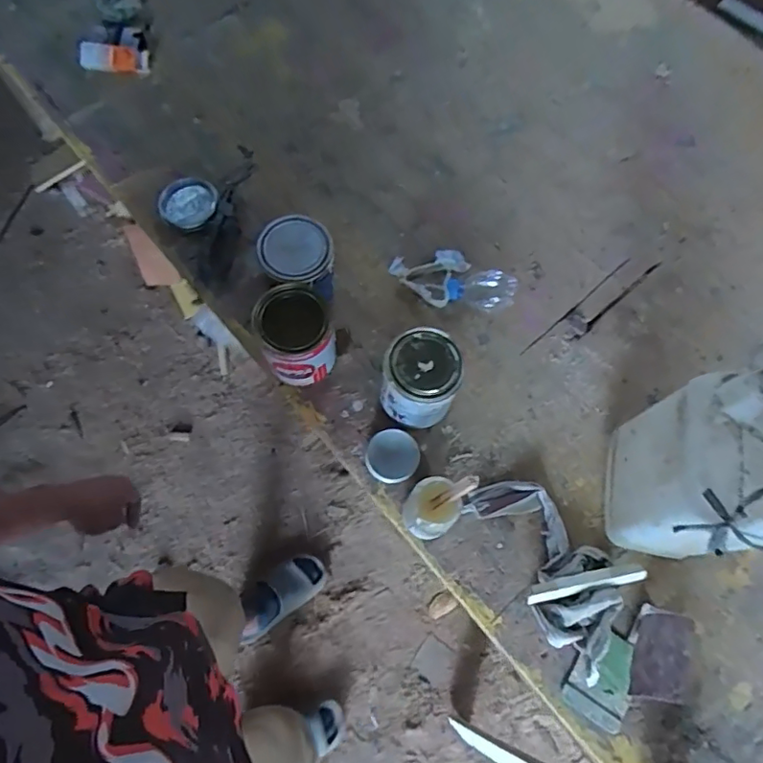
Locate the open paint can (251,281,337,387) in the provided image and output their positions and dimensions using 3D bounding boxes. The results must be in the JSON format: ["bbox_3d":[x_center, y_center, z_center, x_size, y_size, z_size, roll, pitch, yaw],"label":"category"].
[{"bbox_3d":[-0.125,-0.063,0.802,0.104,0.133,0.110,-22,74,-9],"label":"open paint can"}]

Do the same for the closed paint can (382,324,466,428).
[{"bbox_3d":[0.055,-0.002,0.786,0.101,0.134,0.102,1,72,-2],"label":"closed paint can"}]

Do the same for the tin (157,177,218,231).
[{"bbox_3d":[-0.325,-0.304,0.930,0.103,0.037,0.094,-11,70,-7],"label":"tin"}]

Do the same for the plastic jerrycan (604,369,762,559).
[{"bbox_3d":[0.375,0.108,0.637,0.110,0.283,0.178,18,72,3],"label":"plastic jerrycan"}]

